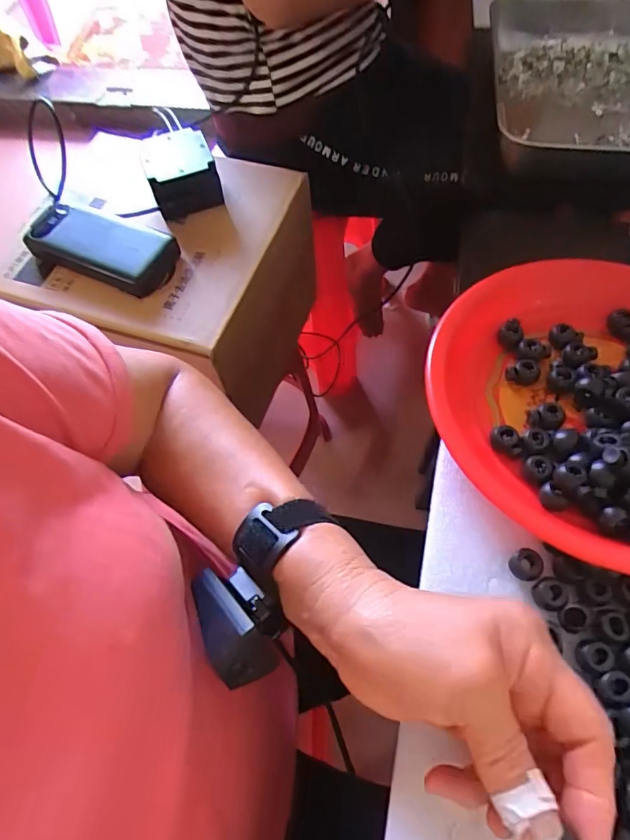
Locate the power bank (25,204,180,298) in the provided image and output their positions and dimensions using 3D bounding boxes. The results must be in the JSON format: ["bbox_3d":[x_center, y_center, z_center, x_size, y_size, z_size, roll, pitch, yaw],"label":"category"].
[{"bbox_3d":[-0.223,-0.181,0.510,0.158,0.030,0.066,20,66,13],"label":"power bank"}]

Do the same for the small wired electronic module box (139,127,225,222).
[{"bbox_3d":[-0.150,-0.279,0.550,0.072,0.054,0.081,-17,64,-6],"label":"small wired electronic module box"}]

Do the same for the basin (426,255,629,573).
[{"bbox_3d":[0.194,-0.018,0.320,0.220,0.035,0.218,-1,63,2],"label":"basin"}]

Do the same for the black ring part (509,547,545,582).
[{"bbox_3d":[0.119,0.082,0.276,0.015,0.010,0.017,-28,65,-11],"label":"black ring part"}]

